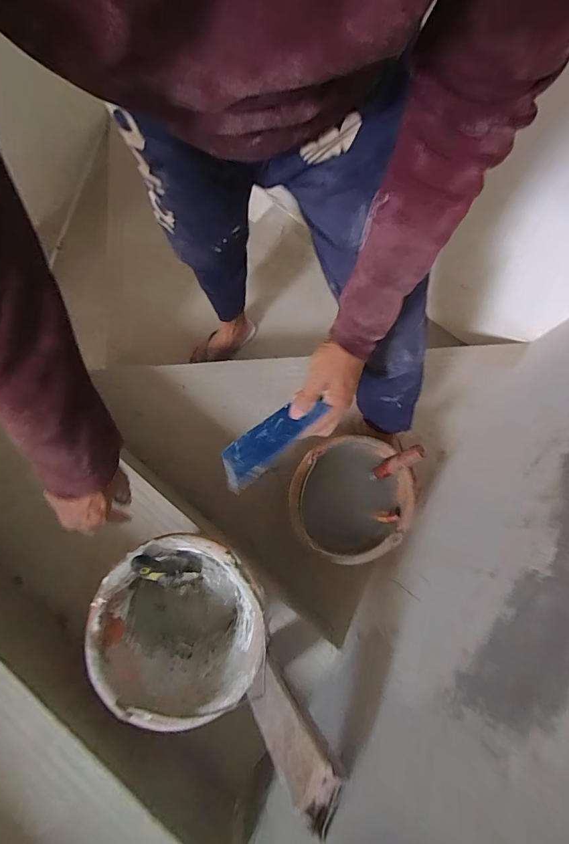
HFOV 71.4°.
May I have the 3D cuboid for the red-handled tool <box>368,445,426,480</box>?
[{"bbox_3d":[0.223,0.086,0.806,0.130,0.020,0.030,-37,78,34],"label":"red-handled tool"}]

